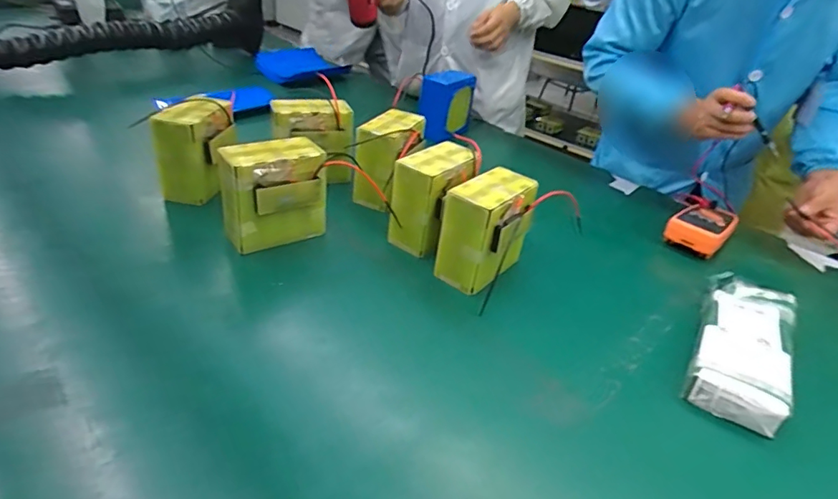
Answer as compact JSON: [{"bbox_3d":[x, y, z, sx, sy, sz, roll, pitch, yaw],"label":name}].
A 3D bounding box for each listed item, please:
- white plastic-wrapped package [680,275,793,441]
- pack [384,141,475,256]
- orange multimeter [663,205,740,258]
[{"bbox_3d":[0.441,0.119,0.690,0.112,0.042,0.295,22,38,25],"label":"white plastic-wrapped package"},{"bbox_3d":[0.025,-0.081,0.841,0.090,0.151,0.127,27,37,25],"label":"pack"},{"bbox_3d":[0.541,-0.042,0.969,0.097,0.044,0.170,30,38,30],"label":"orange multimeter"}]

